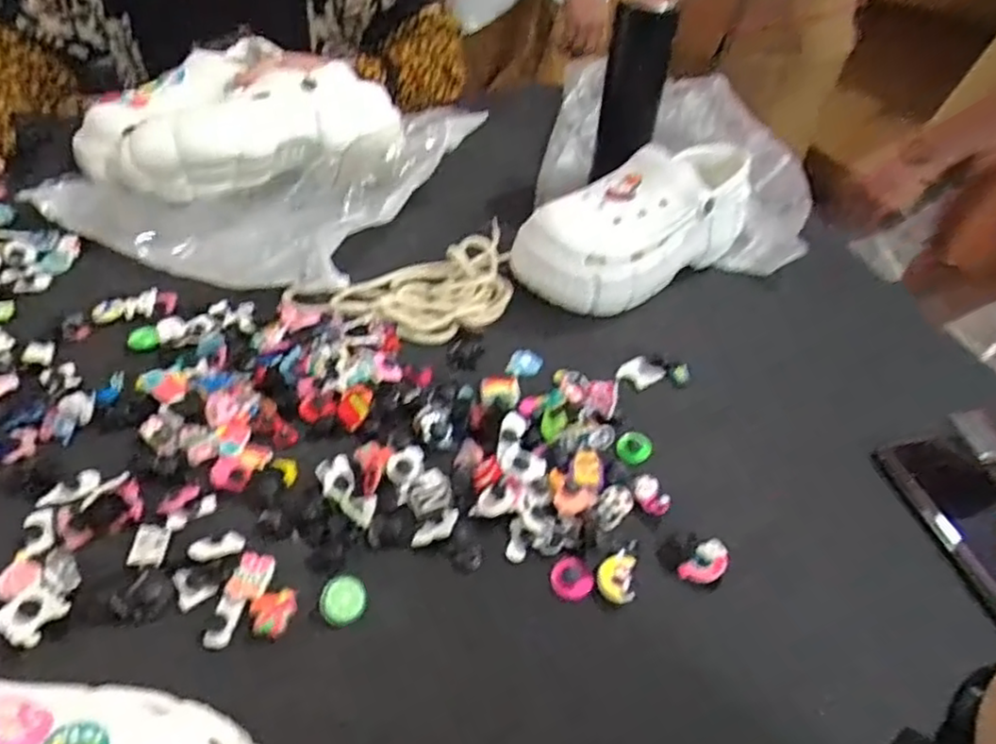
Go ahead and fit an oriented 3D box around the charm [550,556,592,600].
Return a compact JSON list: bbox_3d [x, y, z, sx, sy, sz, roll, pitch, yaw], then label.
[{"bbox_3d":[0.046,0.128,0.423,0.024,0.005,0.027,2,43,-3],"label":"charm"}]

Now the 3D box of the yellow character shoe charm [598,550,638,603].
[{"bbox_3d":[0.074,0.126,0.423,0.023,0.006,0.034,8,44,2],"label":"yellow character shoe charm"}]

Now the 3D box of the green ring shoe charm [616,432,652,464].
[{"bbox_3d":[0.100,0.056,0.501,0.025,0.013,0.022,17,45,11],"label":"green ring shoe charm"}]

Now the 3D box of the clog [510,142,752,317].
[{"bbox_3d":[0.135,-0.142,0.632,0.235,0.112,0.096,-28,53,-30],"label":"clog"}]

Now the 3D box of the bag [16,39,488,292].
[{"bbox_3d":[-0.246,-0.222,0.685,0.346,0.114,0.290,22,46,16],"label":"bag"}]

